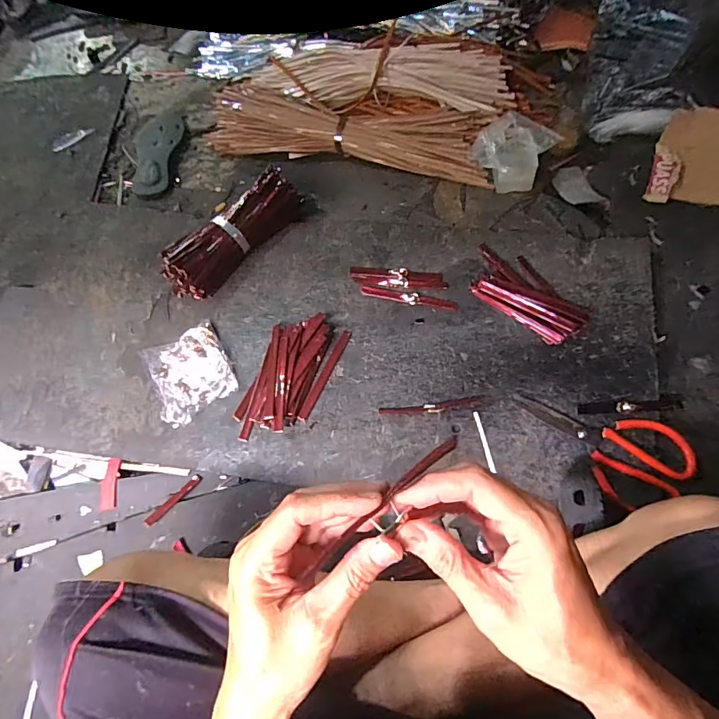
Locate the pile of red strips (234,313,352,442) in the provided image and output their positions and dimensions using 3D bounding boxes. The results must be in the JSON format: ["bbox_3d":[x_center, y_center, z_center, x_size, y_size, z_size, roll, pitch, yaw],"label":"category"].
[{"bbox_3d":[-0.100,0.024,0.635,0.103,0.028,0.192,23,69,11],"label":"pile of red strips"}]

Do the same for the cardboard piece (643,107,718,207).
[{"bbox_3d":[0.538,-0.323,0.709,0.117,0.009,0.152,12,93,18],"label":"cardboard piece"}]

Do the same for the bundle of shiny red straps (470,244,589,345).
[{"bbox_3d":[0.240,-0.098,0.650,0.182,0.027,0.094,40,73,17],"label":"bundle of shiny red straps"}]

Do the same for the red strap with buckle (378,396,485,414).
[{"bbox_3d":[0.099,0.064,0.608,0.141,0.009,0.014,-6,67,-1],"label":"red strap with buckle"}]

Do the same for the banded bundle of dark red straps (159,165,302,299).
[{"bbox_3d":[-0.204,-0.204,0.729,0.078,0.063,0.255,41,74,17],"label":"banded bundle of dark red straps"}]

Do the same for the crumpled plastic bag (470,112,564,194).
[{"bbox_3d":[0.263,-0.357,0.768,0.127,0.053,0.123,38,73,16],"label":"crumpled plastic bag"}]

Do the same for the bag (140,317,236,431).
[{"bbox_3d":[-0.251,0.019,0.664,0.111,0.023,0.132,-29,69,-10],"label":"bag"}]

